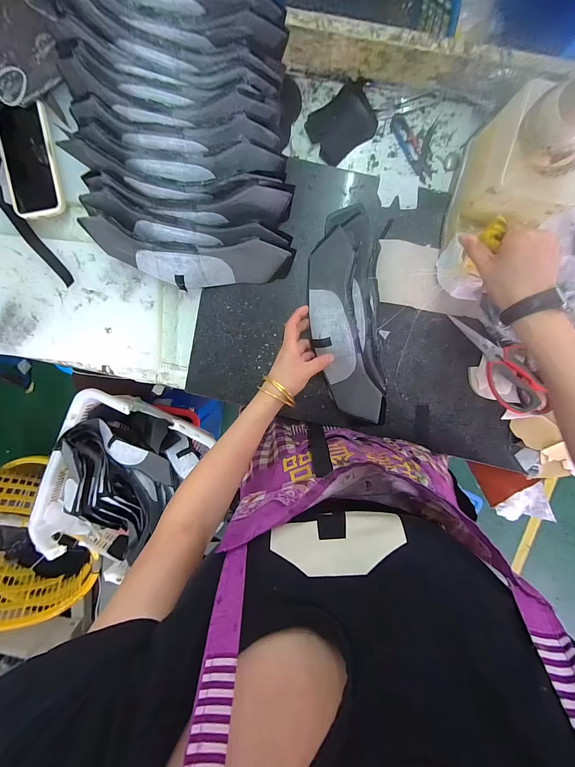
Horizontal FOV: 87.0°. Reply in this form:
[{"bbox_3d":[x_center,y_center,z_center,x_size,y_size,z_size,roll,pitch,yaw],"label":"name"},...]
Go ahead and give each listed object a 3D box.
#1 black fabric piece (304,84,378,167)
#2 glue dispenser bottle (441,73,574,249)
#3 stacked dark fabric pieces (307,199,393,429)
[{"bbox_3d":[0.083,-0.397,0.463,0.096,0.013,0.078,-34,95,9],"label":"black fabric piece"},{"bbox_3d":[0.289,-0.253,0.326,0.107,0.247,0.130,13,100,2],"label":"glue dispenser bottle"},{"bbox_3d":[0.092,-0.093,0.461,0.109,0.057,0.322,-6,101,5],"label":"stacked dark fabric pieces"}]

